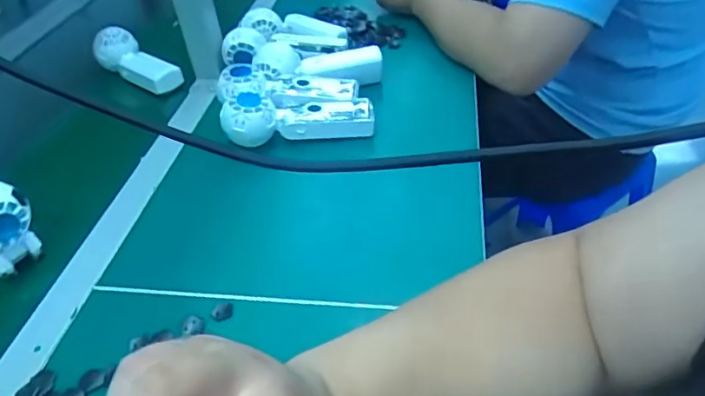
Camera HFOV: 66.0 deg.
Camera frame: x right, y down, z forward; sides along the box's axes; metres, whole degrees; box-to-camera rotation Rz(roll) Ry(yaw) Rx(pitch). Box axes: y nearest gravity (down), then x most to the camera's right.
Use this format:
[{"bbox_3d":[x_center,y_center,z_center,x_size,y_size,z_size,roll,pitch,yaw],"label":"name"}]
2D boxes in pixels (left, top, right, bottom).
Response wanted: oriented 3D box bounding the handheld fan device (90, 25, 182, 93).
[{"bbox_3d":[-0.317,-0.203,0.793,0.064,0.061,0.165,-33,47,-28],"label":"handheld fan device"}]

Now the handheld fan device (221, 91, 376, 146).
[{"bbox_3d":[-0.064,-0.096,0.631,0.174,0.053,0.058,-4,40,3],"label":"handheld fan device"}]

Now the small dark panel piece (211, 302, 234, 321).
[{"bbox_3d":[-0.111,0.097,0.464,0.019,0.005,0.017,-13,40,-7],"label":"small dark panel piece"}]

